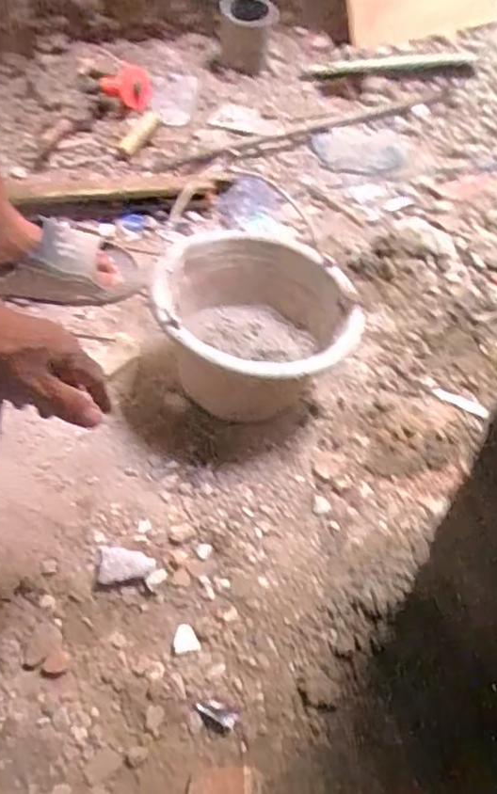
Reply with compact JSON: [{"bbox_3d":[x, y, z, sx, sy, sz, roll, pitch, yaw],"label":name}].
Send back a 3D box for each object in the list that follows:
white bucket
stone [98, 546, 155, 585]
[{"bbox_3d":[0.015,-0.064,0.779,0.219,0.185,0.222,0,50,0],"label":"white bucket"},{"bbox_3d":[-0.128,0.175,0.653,0.057,0.021,0.037,-5,50,-4],"label":"stone"}]

